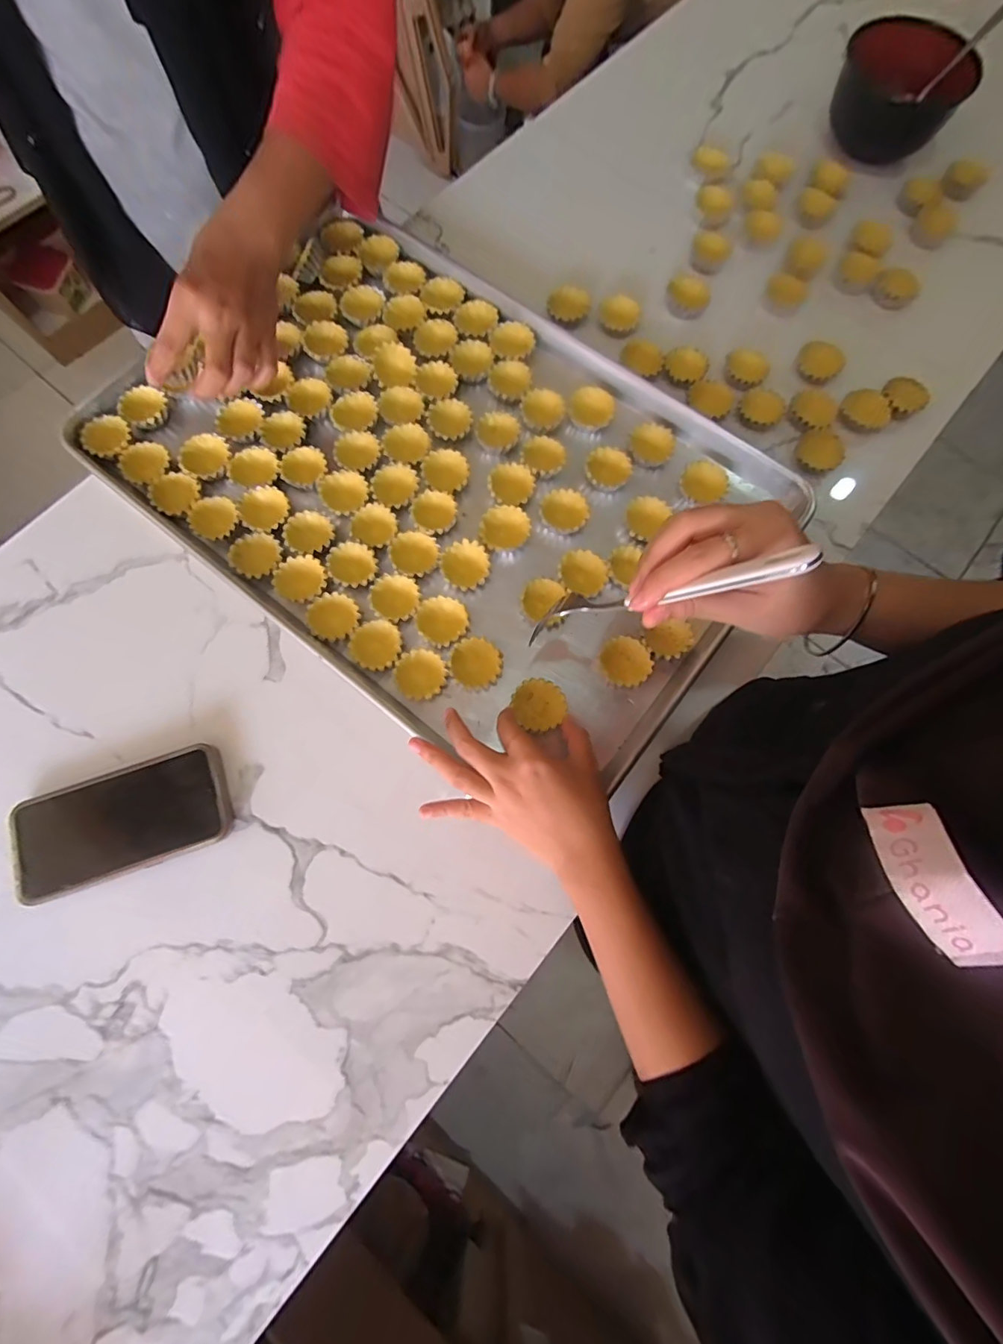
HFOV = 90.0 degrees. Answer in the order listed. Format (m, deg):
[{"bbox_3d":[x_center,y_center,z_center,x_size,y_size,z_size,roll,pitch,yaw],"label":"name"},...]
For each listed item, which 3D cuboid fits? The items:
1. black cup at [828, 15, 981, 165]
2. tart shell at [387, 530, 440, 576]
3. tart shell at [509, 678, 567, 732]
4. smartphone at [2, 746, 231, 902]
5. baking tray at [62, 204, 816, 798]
[{"bbox_3d":[0.463,-0.672,0.584,0.131,0.078,0.141,0,76,-1],"label":"black cup"},{"bbox_3d":[-0.081,-0.108,0.464,0.044,0.018,0.042,-31,78,-9],"label":"tart shell"},{"bbox_3d":[0.032,0.028,0.428,0.044,0.016,0.040,34,78,6],"label":"tart shell"},{"bbox_3d":[-0.305,0.118,0.401,0.160,0.013,0.083,-19,77,-6],"label":"smartphone"},{"bbox_3d":[-0.052,-0.185,0.482,0.578,0.034,0.401,37,78,8],"label":"baking tray"}]

